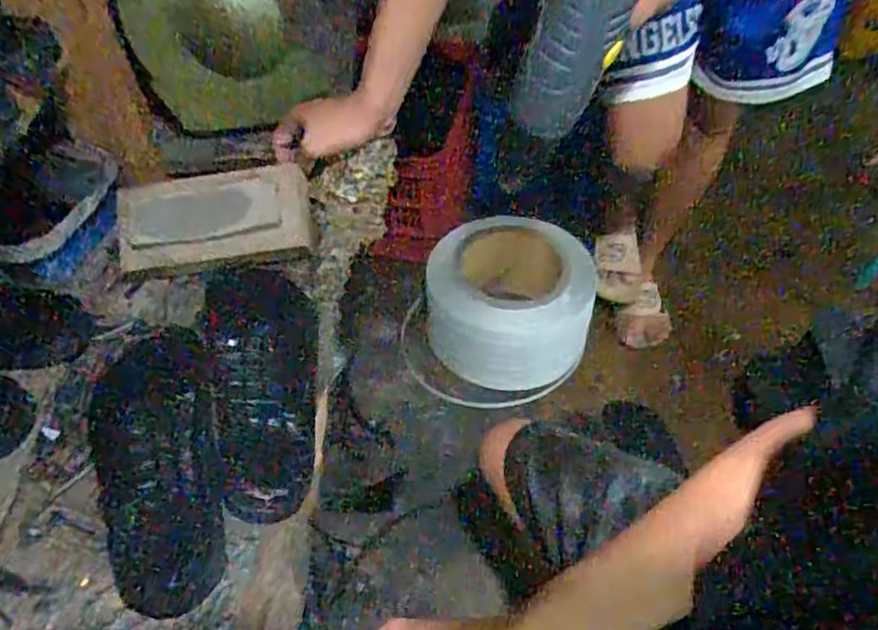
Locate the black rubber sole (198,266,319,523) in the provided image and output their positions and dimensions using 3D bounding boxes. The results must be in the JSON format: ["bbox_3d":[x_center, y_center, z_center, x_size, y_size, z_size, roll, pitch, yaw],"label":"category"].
[{"bbox_3d":[-0.160,0.051,0.563,0.097,0.025,0.250,-9,49,-8],"label":"black rubber sole"}]

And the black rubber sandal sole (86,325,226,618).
[{"bbox_3d":[-0.235,0.108,0.518,0.102,0.030,0.254,-13,49,-11],"label":"black rubber sandal sole"}]

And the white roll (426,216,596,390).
[{"bbox_3d":[0.146,-0.035,1.285,0.324,0.226,0.287,5,48,4],"label":"white roll"}]

